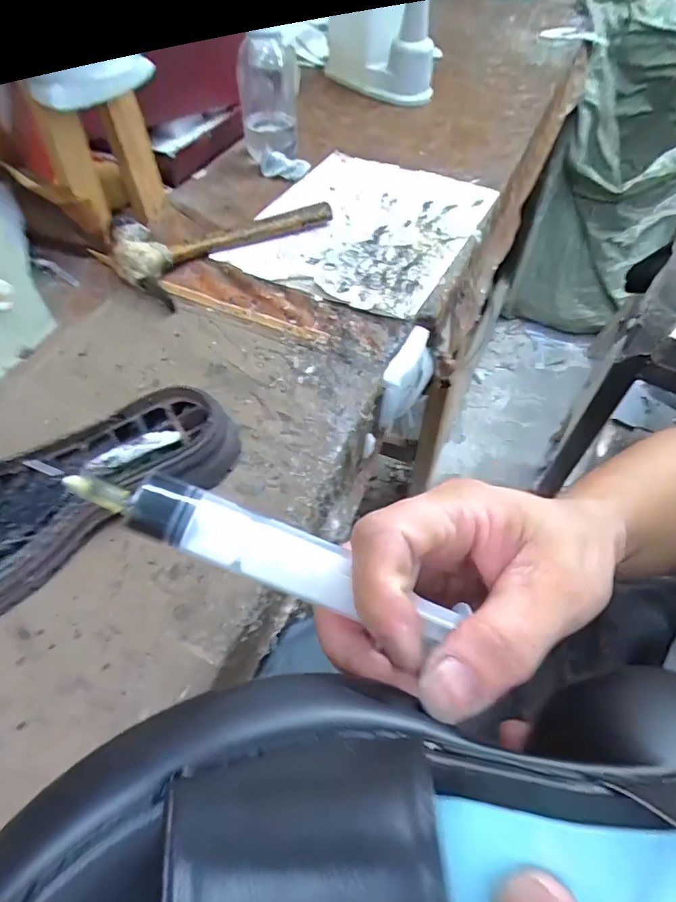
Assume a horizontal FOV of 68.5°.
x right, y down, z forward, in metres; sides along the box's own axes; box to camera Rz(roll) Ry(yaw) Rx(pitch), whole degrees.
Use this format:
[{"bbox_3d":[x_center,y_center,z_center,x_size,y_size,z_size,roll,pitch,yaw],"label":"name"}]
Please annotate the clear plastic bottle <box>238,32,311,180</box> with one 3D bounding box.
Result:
[{"bbox_3d":[-0.089,-0.458,0.684,0.080,0.164,0.082,-11,15,-8],"label":"clear plastic bottle"}]

